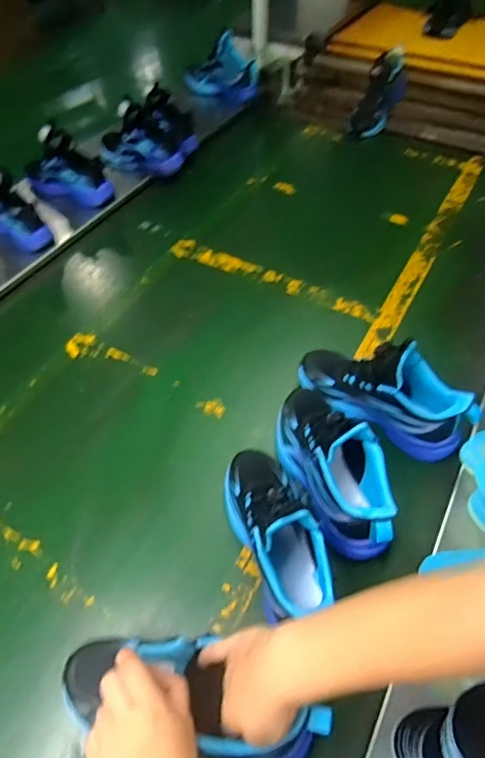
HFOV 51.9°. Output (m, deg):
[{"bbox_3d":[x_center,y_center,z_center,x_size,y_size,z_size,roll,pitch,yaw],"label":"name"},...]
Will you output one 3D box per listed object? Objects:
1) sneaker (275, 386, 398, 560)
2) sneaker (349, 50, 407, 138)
[{"bbox_3d":[0.106,0.091,0.598,0.092,0.134,0.238,-11,52,-9],"label":"sneaker"},{"bbox_3d":[0.353,-0.733,1.284,0.082,0.100,0.246,27,84,20],"label":"sneaker"}]

